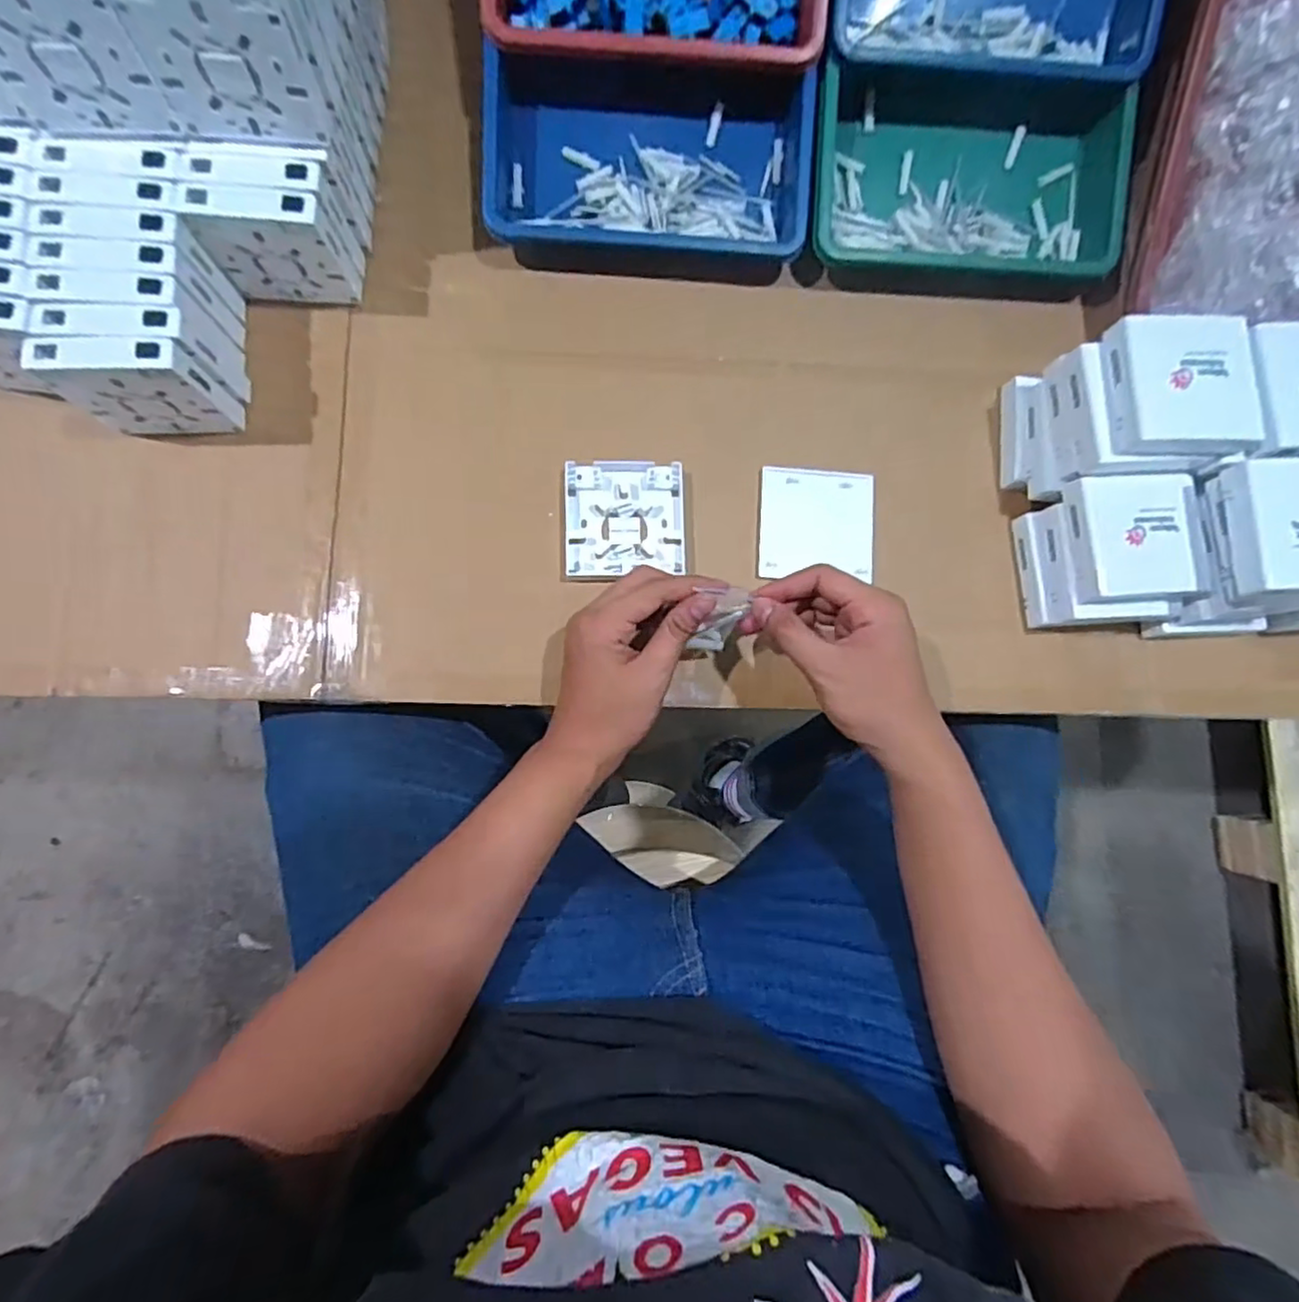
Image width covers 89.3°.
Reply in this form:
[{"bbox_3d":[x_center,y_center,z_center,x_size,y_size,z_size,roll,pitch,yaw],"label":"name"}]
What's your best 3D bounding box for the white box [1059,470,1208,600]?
[{"bbox_3d":[0.343,-0.079,0.460,0.088,0.020,0.085,-5,84,-4],"label":"white box"}]

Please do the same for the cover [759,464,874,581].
[{"bbox_3d":[0.127,-0.097,0.499,0.085,0.009,0.082,2,84,-4],"label":"cover"}]

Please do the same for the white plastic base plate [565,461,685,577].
[{"bbox_3d":[-0.018,-0.099,0.488,0.086,0.010,0.084,-1,84,-4],"label":"white plastic base plate"}]

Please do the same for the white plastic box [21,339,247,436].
[{"bbox_3d":[-0.336,-0.173,0.440,0.086,0.087,0.025,-1,84,-4],"label":"white plastic box"}]

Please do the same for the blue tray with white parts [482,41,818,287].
[{"bbox_3d":[-0.002,-0.366,0.496,0.239,0.047,0.139,0,84,-4],"label":"blue tray with white parts"}]

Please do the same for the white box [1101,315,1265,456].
[{"bbox_3d":[0.346,-0.171,0.427,0.090,0.020,0.088,-1,84,-4],"label":"white box"}]

